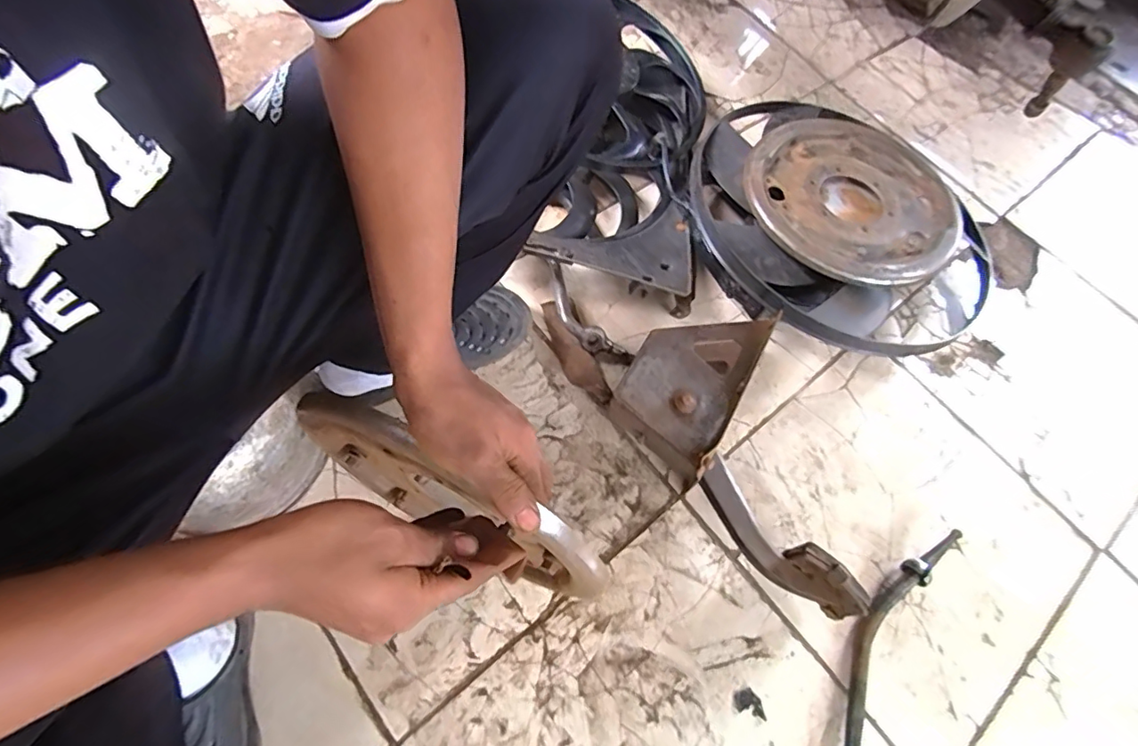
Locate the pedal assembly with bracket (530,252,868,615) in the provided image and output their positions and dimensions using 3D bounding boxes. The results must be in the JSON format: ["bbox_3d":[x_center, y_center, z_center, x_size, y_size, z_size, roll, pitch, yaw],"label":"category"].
[{"bbox_3d":[0.180,0.029,0.697,0.224,0.099,0.542,-36,72,-19],"label":"pedal assembly with bracket"}]

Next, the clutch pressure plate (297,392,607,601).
[{"bbox_3d":[-0.104,0.125,0.490,0.286,0.313,0.028,26,66,9],"label":"clutch pressure plate"}]

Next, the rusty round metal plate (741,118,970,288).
[{"bbox_3d":[0.400,-0.252,0.763,0.294,0.040,0.291,3,65,-6],"label":"rusty round metal plate"}]

